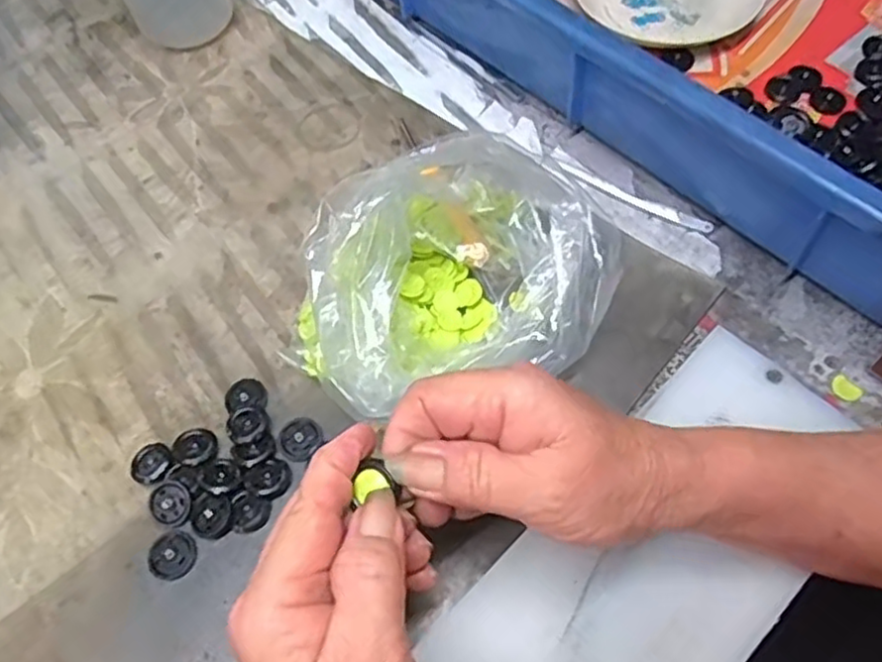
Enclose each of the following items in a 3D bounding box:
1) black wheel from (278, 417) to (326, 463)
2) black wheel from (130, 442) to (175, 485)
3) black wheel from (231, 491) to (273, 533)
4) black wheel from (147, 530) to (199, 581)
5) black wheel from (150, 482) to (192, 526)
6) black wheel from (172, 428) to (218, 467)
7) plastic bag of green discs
[{"bbox_3d":[-0.067,0.050,0.332,0.020,0.007,0.021,-2,61,3],"label":"black wheel"},{"bbox_3d":[-0.134,0.062,0.327,0.019,0.006,0.018,-2,61,3],"label":"black wheel"},{"bbox_3d":[-0.085,0.080,0.313,0.017,0.004,0.018,-2,61,3],"label":"black wheel"},{"bbox_3d":[-0.118,0.098,0.306,0.021,0.004,0.021,-2,61,3],"label":"black wheel"},{"bbox_3d":[-0.122,0.077,0.316,0.021,0.004,0.018,29,67,18],"label":"black wheel"},{"bbox_3d":[-0.115,0.055,0.331,0.020,0.004,0.019,-2,61,3],"label":"black wheel"},{"bbox_3d":[0.005,-0.025,0.326,0.143,0.077,0.102,-17,62,-5],"label":"plastic bag of green discs"}]

